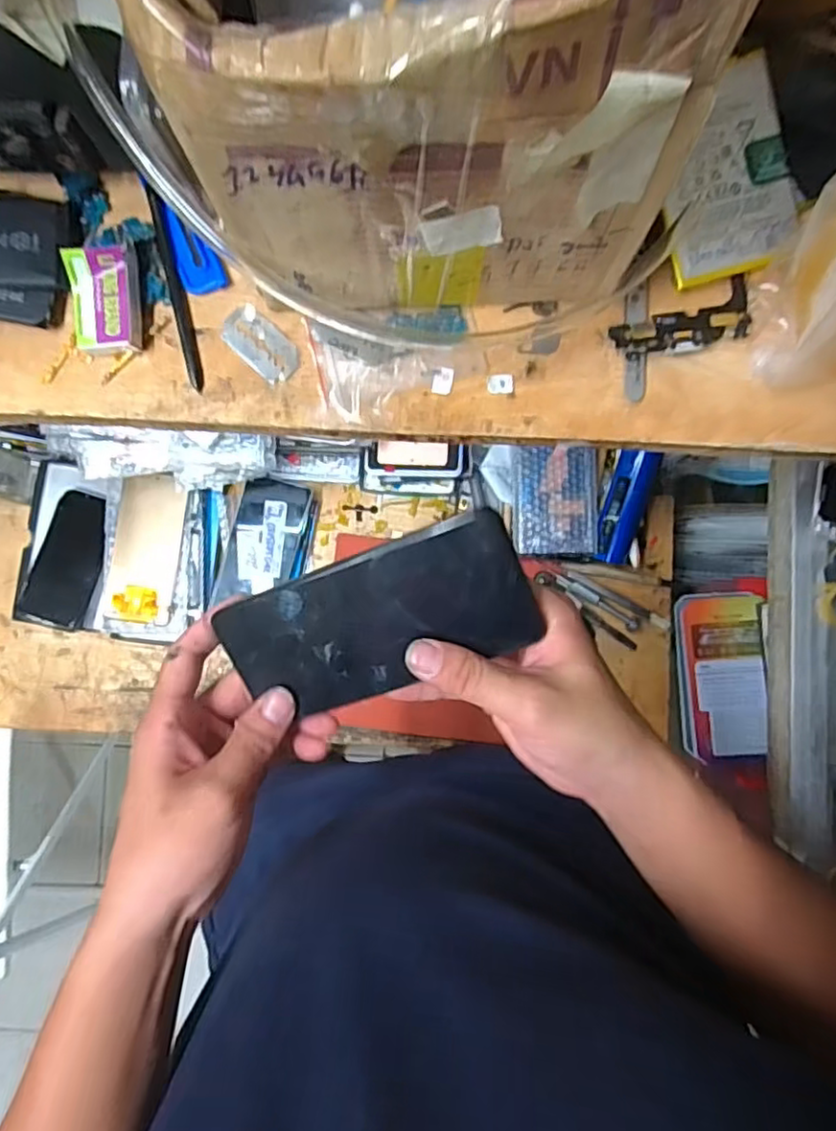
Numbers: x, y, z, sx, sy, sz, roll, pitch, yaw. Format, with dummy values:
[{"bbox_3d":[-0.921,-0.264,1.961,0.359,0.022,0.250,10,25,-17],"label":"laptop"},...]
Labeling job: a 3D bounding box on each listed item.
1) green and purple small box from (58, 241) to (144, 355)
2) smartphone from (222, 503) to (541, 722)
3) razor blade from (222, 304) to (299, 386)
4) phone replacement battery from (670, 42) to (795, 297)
[{"bbox_3d":[-0.150,-0.126,0.308,0.028,0.018,0.046,-6,92,0],"label":"green and purple small box"},{"bbox_3d":[-0.022,0.029,0.331,0.157,0.016,0.071,-20,92,14],"label":"smartphone"},{"bbox_3d":[-0.077,-0.109,0.319,0.040,0.004,0.023,42,86,3],"label":"razor blade"},{"bbox_3d":[0.140,-0.179,0.297,0.060,0.009,0.088,-13,87,0],"label":"phone replacement battery"}]

